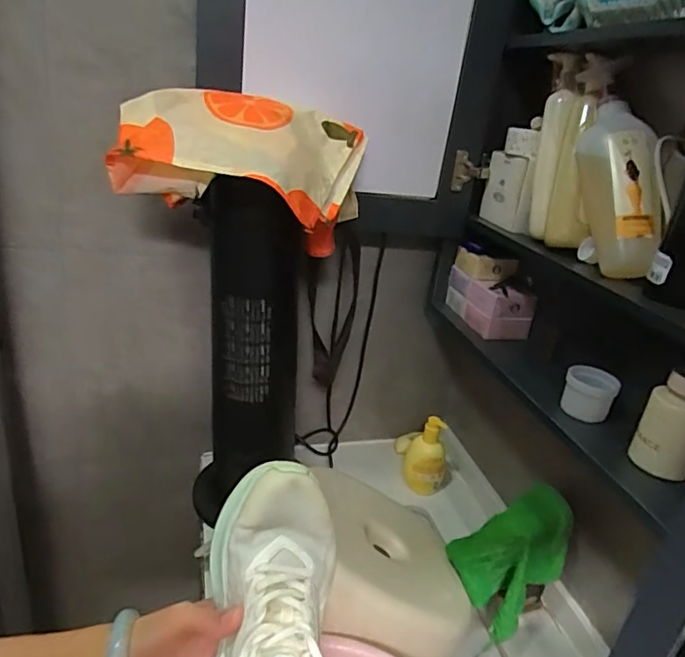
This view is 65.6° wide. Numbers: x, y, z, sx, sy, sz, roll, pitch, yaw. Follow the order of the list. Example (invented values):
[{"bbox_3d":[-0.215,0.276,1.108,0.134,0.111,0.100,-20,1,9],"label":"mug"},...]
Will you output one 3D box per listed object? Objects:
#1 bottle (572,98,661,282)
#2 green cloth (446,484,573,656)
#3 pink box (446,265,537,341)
[{"bbox_3d":[0.324,-0.169,0.630,0.052,0.210,0.079,2,-13,-14],"label":"bottle"},{"bbox_3d":[0.224,0.317,0.721,0.122,0.163,0.108,-5,26,-28],"label":"green cloth"},{"bbox_3d":[0.240,-0.042,0.880,0.069,0.074,0.156,2,24,-15],"label":"pink box"}]

